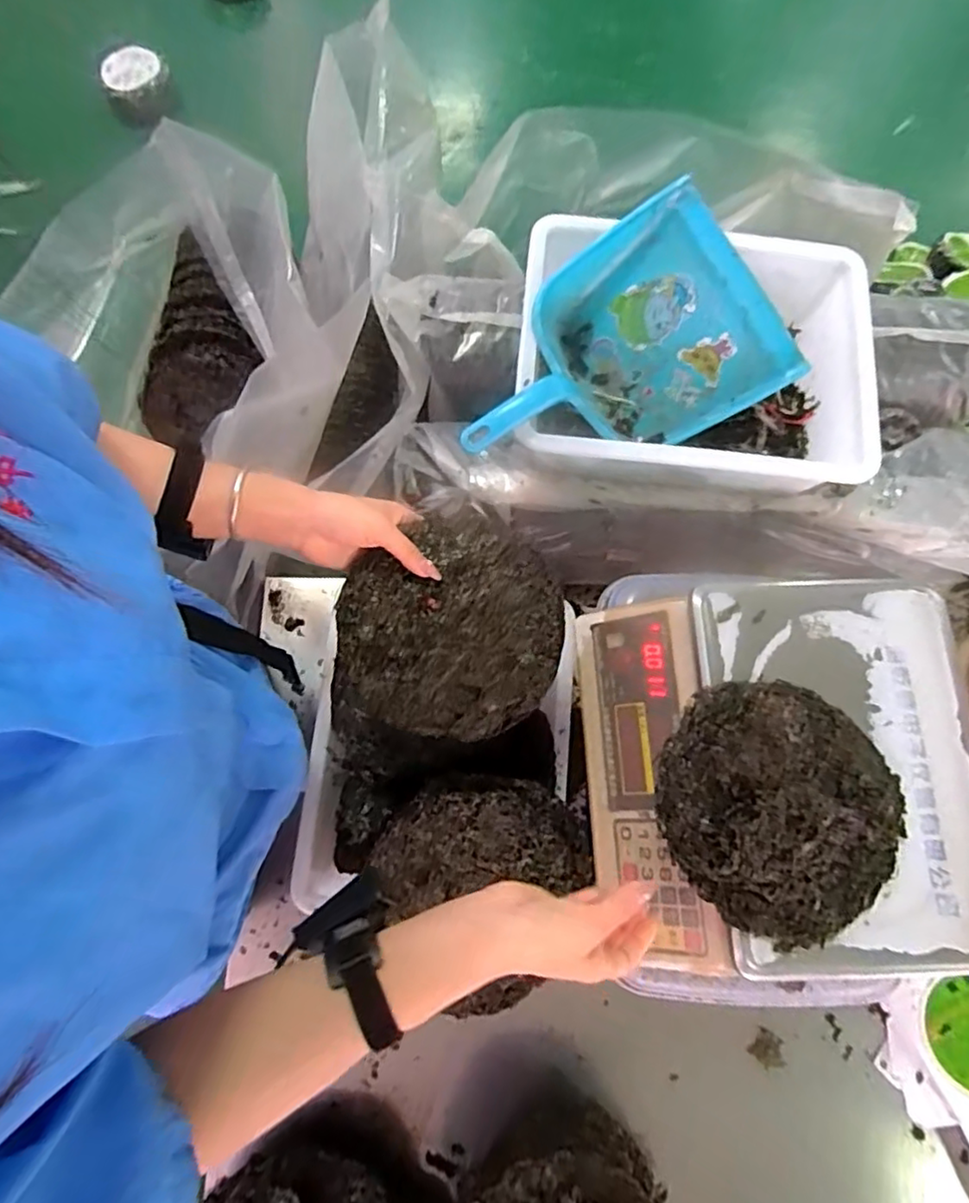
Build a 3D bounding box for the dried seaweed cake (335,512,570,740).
[{"bbox_3d":[-0.030,0.023,0.559,0.190,0.012,0.186,4,92,-5],"label":"dried seaweed cake"}]

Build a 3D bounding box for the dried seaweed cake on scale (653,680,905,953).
[{"bbox_3d":[0.238,0.163,0.505,0.189,0.031,0.188,28,77,5],"label":"dried seaweed cake on scale"}]

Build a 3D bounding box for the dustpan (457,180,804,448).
[{"bbox_3d":[0.129,-0.240,0.660,0.325,0.109,0.231,-33,79,-9],"label":"dustpan"}]

